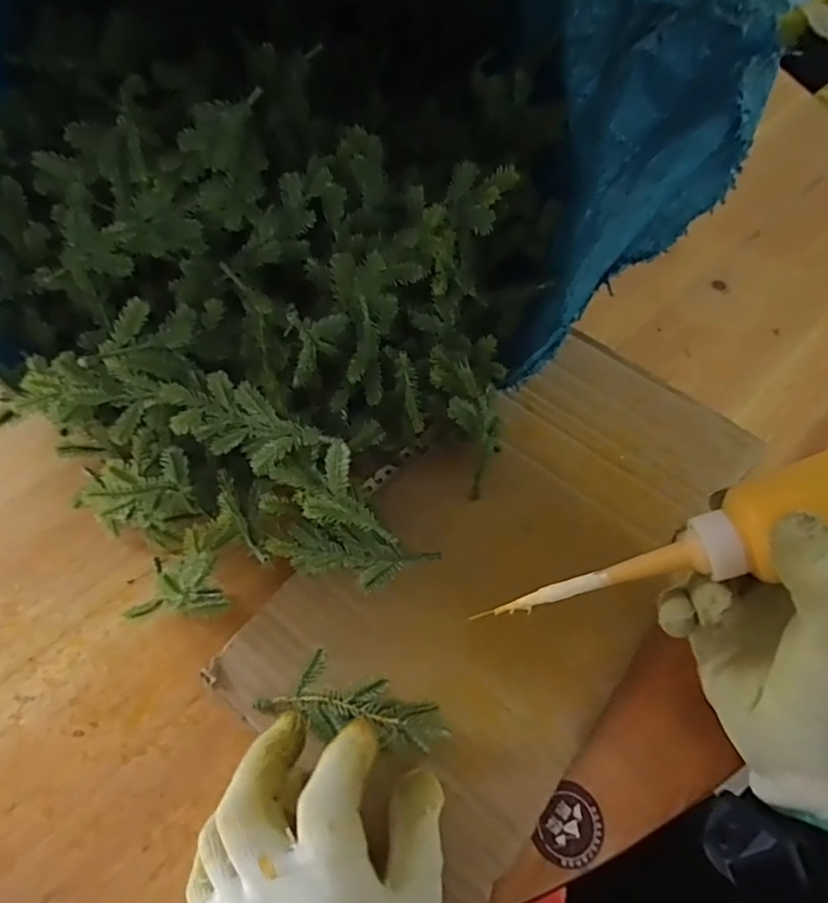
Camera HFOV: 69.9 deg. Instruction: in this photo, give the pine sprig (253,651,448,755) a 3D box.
[{"bbox_3d":[-0.029,0.119,0.282,0.090,0.025,0.034,8,62,10],"label":"pine sprig"}]

